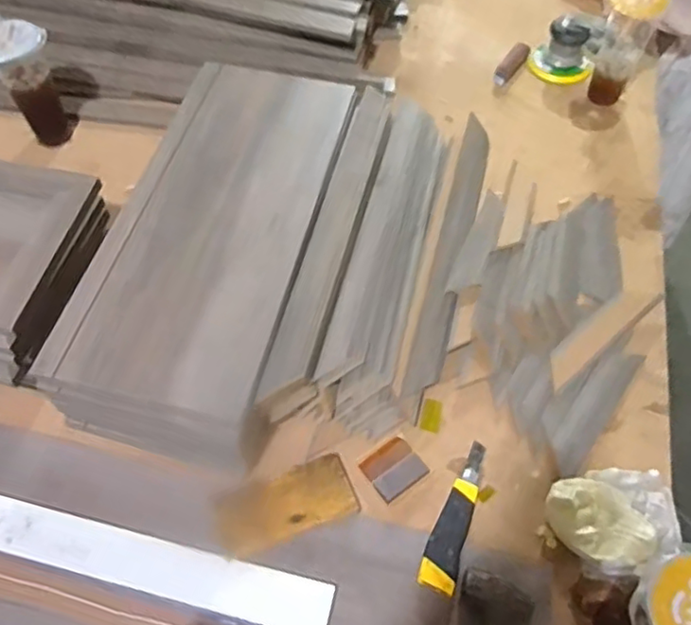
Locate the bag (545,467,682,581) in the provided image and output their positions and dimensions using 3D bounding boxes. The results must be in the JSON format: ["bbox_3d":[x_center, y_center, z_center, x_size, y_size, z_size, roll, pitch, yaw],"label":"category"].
[{"bbox_3d":[0.306,0.231,0.669,0.141,0.045,0.109,-12,59,-8],"label":"bag"}]

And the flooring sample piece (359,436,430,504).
[{"bbox_3d":[0.057,0.185,0.713,0.064,0.005,0.057,-33,64,-19],"label":"flooring sample piece"}]

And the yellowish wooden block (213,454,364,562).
[{"bbox_3d":[-0.064,0.216,0.674,0.153,0.013,0.073,-15,62,-20],"label":"yellowish wooden block"}]

